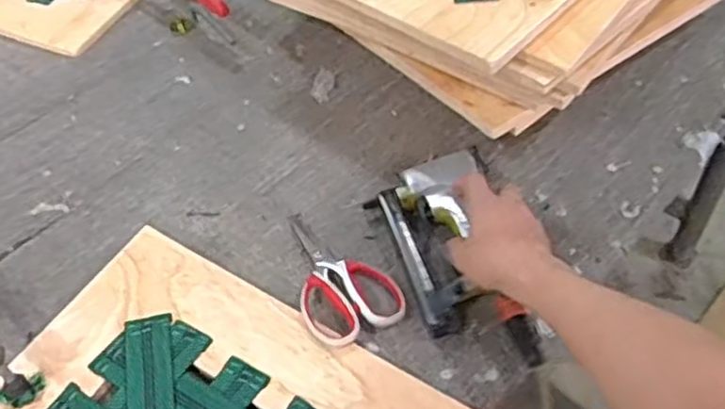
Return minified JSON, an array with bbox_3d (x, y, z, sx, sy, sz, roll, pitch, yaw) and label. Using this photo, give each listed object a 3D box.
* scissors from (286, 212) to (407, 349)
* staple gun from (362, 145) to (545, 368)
[{"bbox_3d":[-0.037,0.070,0.746,0.099,0.019,0.181,-28,54,-16],"label":"scissors"},{"bbox_3d":[0.098,0.057,0.724,0.120,0.045,0.248,-16,57,-7],"label":"staple gun"}]

